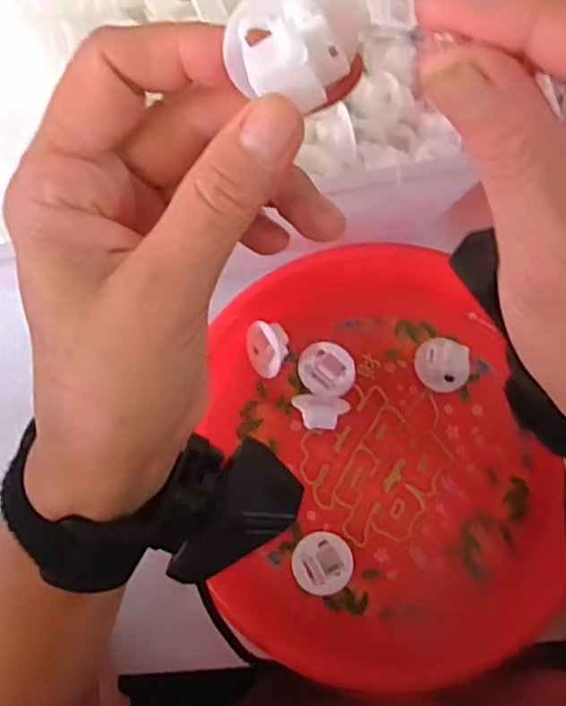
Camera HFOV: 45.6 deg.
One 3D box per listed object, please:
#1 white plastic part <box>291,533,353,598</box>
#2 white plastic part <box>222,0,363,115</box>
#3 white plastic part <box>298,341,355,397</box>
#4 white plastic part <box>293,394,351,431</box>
[{"bbox_3d":[0.022,0.118,0.381,0.033,0.014,0.033,-5,81,0],"label":"white plastic part"},{"bbox_3d":[0.003,-0.074,0.164,0.030,0.016,0.025,8,92,16],"label":"white plastic part"},{"bbox_3d":[0.026,0.010,0.399,0.031,0.018,0.031,-5,81,0],"label":"white plastic part"},{"bbox_3d":[0.022,0.035,0.394,0.032,0.020,0.020,3,81,1],"label":"white plastic part"}]

